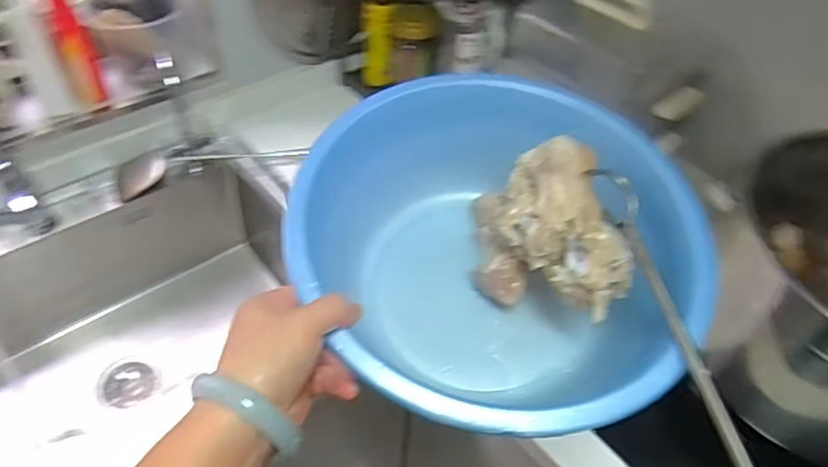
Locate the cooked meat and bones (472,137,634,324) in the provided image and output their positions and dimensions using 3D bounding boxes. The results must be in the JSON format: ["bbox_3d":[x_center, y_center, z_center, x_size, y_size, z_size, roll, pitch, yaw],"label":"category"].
[{"bbox_3d":[0.112,0.002,0.480,0.113,0.107,0.128,8,47,3],"label":"cooked meat and bones"}]

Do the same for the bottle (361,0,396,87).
[{"bbox_3d":[-0.069,-0.404,1.168,0.061,0.216,0.058,-7,48,-10],"label":"bottle"}]

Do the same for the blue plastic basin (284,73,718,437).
[{"bbox_3d":[0.064,0.037,0.470,0.297,0.149,0.272,2,47,-2],"label":"blue plastic basin"}]

